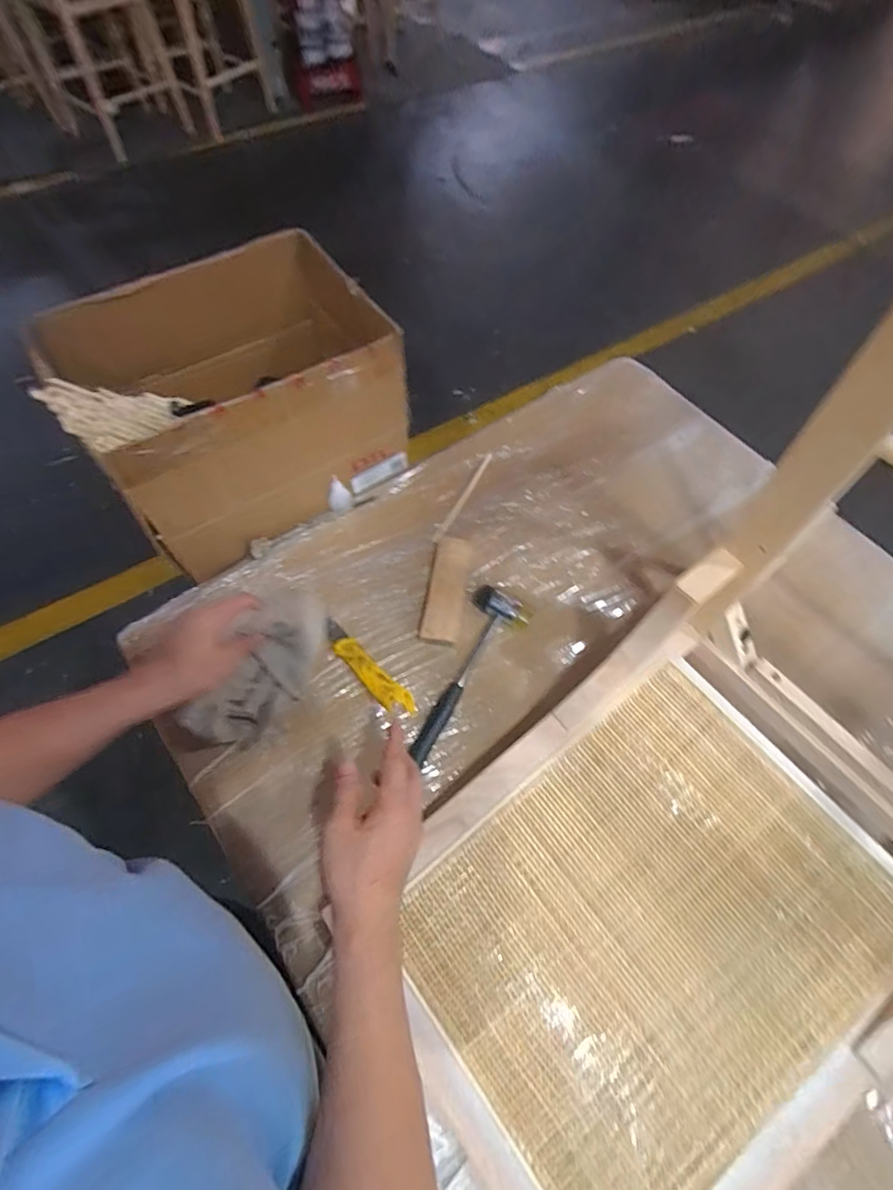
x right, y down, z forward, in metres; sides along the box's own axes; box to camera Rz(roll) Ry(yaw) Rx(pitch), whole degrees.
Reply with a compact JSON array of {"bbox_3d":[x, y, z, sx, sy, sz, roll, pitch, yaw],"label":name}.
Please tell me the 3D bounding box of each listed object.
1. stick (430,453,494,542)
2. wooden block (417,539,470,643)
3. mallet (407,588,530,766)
[{"bbox_3d":[0.028,-0.158,0.845,0.014,0.005,0.198,25,64,12],"label":"stick"},{"bbox_3d":[-0.001,-0.009,0.762,0.052,0.011,0.171,8,62,3],"label":"wooden block"},{"bbox_3d":[0.029,0.104,0.694,0.079,0.030,0.252,24,64,11],"label":"mallet"}]

